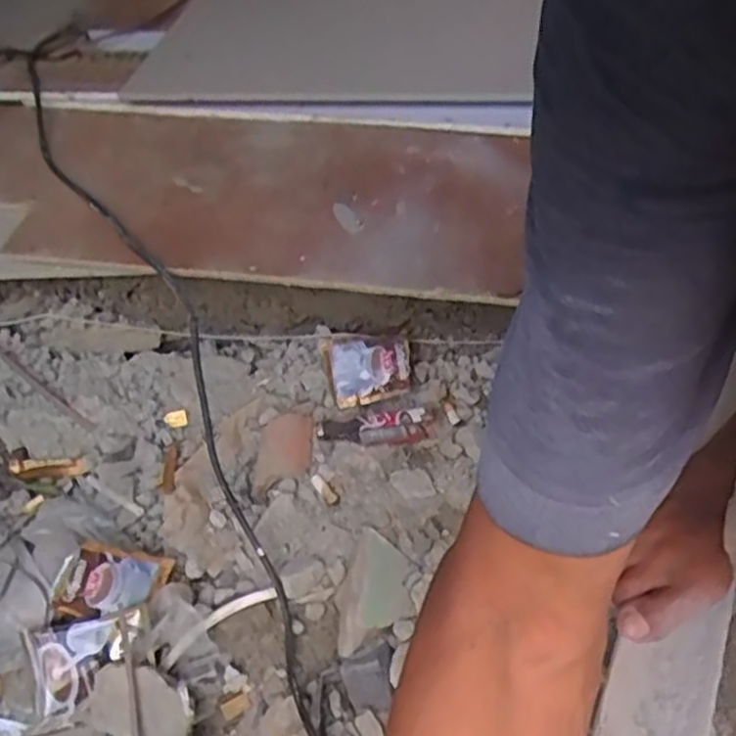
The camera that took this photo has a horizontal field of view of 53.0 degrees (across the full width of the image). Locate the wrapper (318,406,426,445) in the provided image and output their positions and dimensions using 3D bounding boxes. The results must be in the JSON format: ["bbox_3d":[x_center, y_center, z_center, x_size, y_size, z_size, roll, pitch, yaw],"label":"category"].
[{"bbox_3d":[0.004,0.056,0.701,0.102,0.027,0.031,-6,50,-3],"label":"wrapper"}]

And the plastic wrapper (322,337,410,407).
[{"bbox_3d":[0.002,-0.003,0.728,0.079,0.013,0.073,-17,69,-3],"label":"plastic wrapper"}]

